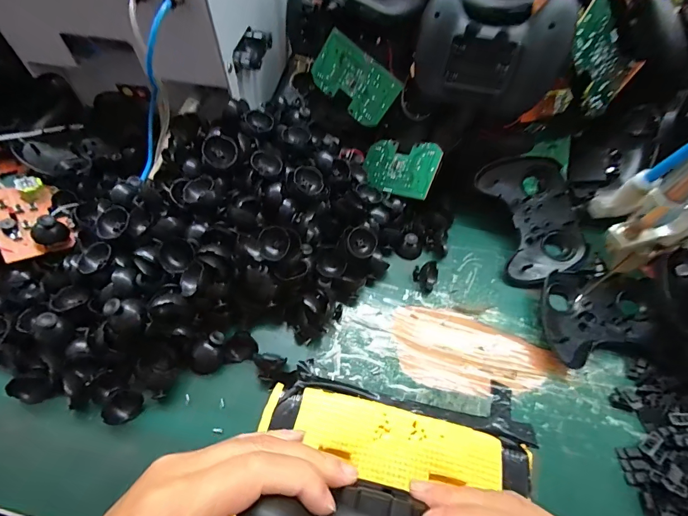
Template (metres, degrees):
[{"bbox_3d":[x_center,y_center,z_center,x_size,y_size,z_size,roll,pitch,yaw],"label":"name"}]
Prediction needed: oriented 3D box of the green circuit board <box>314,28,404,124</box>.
[{"bbox_3d":[0.011,-0.183,0.372,0.091,0.054,0.004,40,31,0],"label":"green circuit board"}]

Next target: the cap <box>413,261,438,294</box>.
[{"bbox_3d":[0.078,0.014,0.336,0.023,0.022,0.029,25,61,12],"label":"cap"}]

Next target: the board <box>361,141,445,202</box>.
[{"bbox_3d":[0.055,-0.093,0.365,0.089,0.004,0.054,22,91,41],"label":"board"}]

